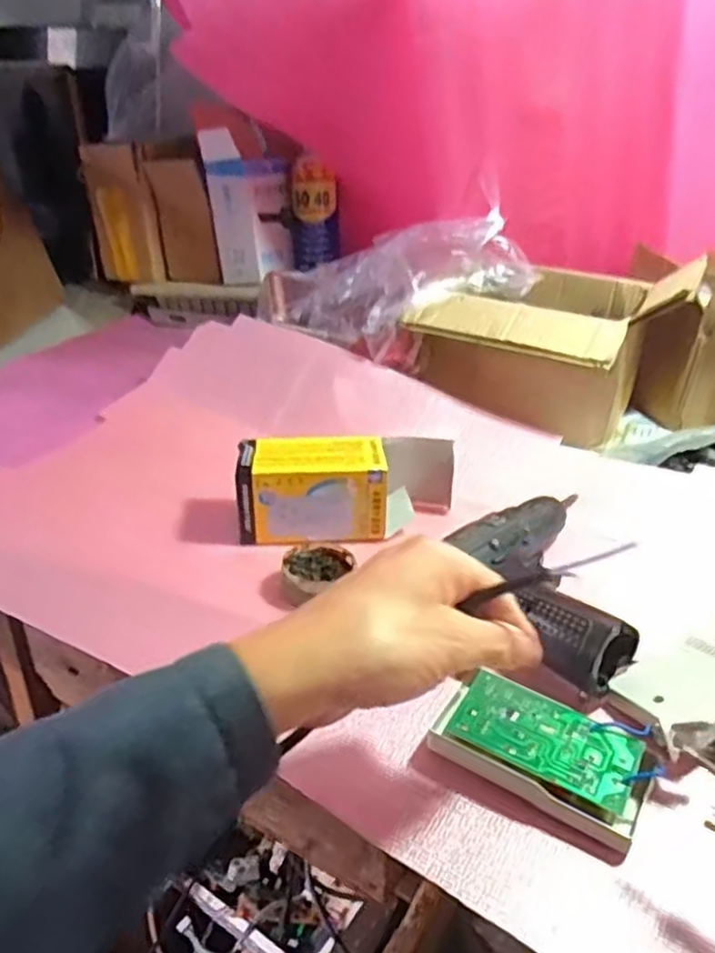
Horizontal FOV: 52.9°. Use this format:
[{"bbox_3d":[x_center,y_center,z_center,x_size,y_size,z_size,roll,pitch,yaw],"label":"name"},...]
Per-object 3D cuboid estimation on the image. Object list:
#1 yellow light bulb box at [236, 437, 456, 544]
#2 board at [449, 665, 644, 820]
[{"bbox_3d":[-0.007,0.009,0.601,0.187,0.066,0.072,-2,30,-9],"label":"yellow light bulb box"},{"bbox_3d":[0.105,0.145,0.400,0.096,0.008,0.052,19,35,22],"label":"board"}]

